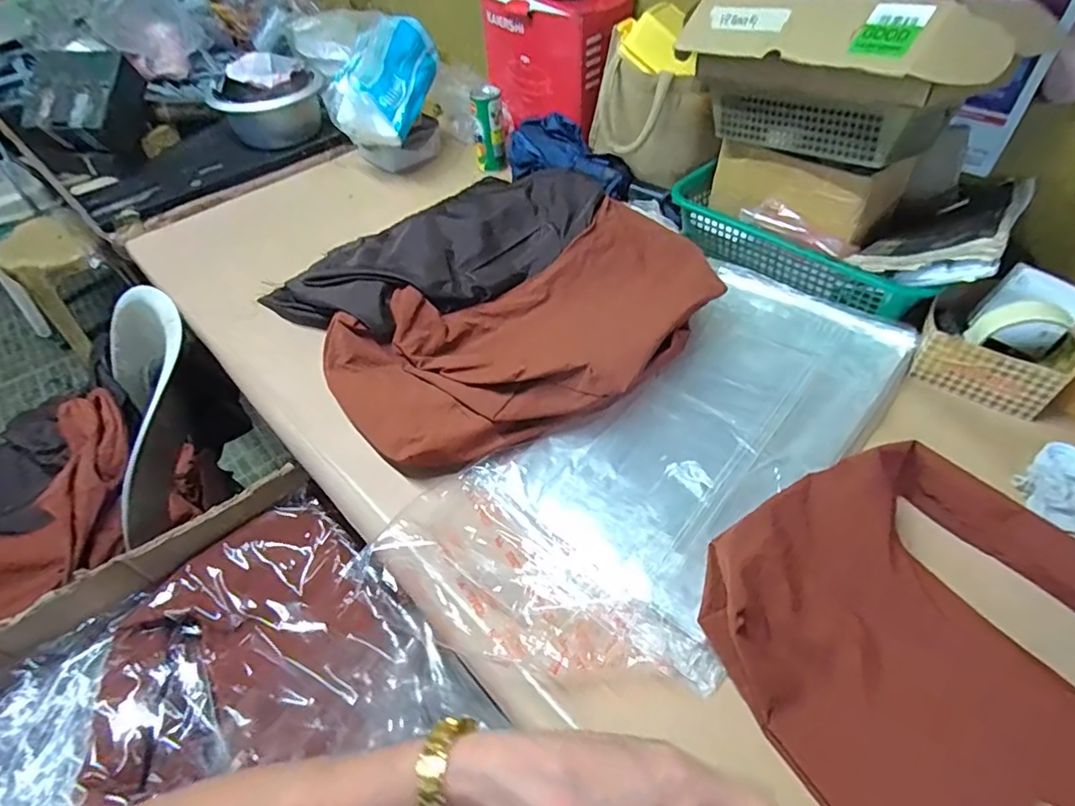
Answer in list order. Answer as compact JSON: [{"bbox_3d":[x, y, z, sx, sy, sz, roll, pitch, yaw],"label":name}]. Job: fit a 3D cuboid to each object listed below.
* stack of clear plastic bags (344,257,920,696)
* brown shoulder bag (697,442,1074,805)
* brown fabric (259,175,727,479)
[{"bbox_3d":[0.141,0.024,0.532,0.268,0.041,0.570,33,56,28],"label":"stack of clear plastic bags"},{"bbox_3d":[0.313,0.199,0.351,0.265,0.047,0.380,-26,52,-21],"label":"brown shoulder bag"},{"bbox_3d":[-0.058,-0.142,0.656,0.423,0.071,0.455,-28,53,-21],"label":"brown fabric"}]

